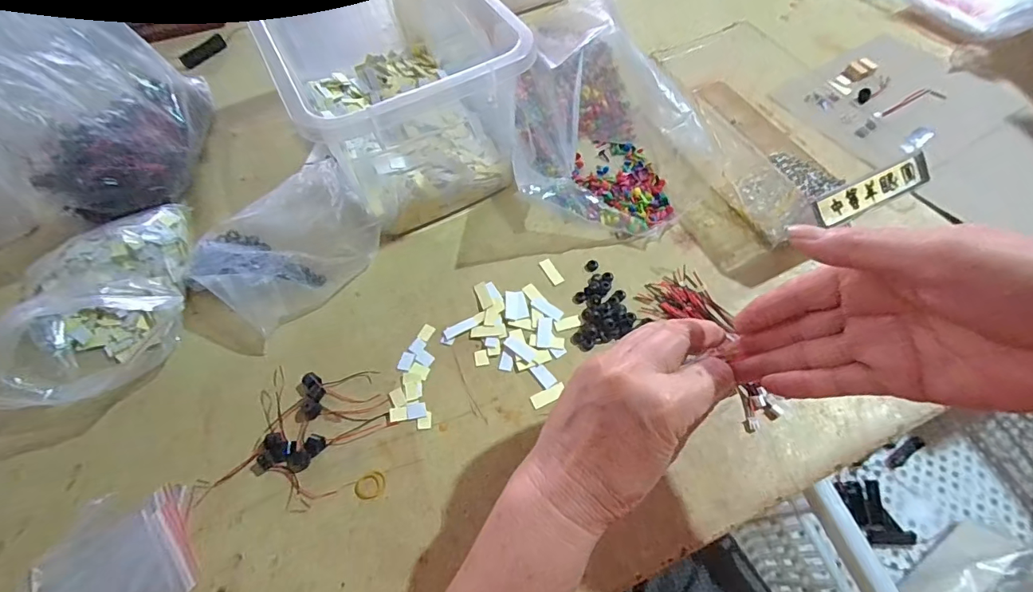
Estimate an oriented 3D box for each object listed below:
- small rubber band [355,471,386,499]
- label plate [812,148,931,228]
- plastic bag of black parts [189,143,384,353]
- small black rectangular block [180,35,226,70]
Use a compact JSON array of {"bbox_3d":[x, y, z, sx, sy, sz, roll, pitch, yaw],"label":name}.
[{"bbox_3d":[-0.103,0.135,0.329,0.021,0.004,0.017,-30,63,-13],"label":"small rubber band"},{"bbox_3d":[0.286,-0.084,0.374,0.114,0.006,0.027,-25,92,-11],"label":"label plate"},{"bbox_3d":[-0.203,-0.051,0.411,0.123,0.055,0.152,39,70,22],"label":"plastic bag of black parts"},{"bbox_3d":[-0.416,-0.327,0.620,0.011,0.017,0.066,25,65,16],"label":"small black rectangular block"}]

